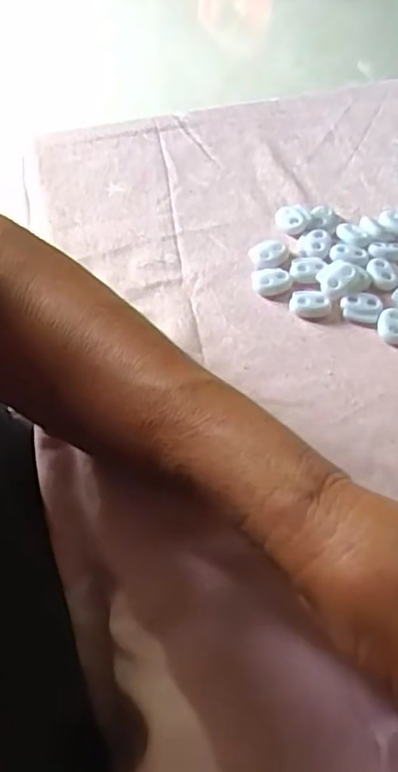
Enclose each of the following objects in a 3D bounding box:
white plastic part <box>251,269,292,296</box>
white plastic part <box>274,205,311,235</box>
[{"bbox_3d":[0.040,-0.058,0.344,0.022,0.004,0.016,1,53,1],"label":"white plastic part"},{"bbox_3d":[0.055,-0.100,0.373,0.021,0.011,0.019,11,54,8],"label":"white plastic part"}]

